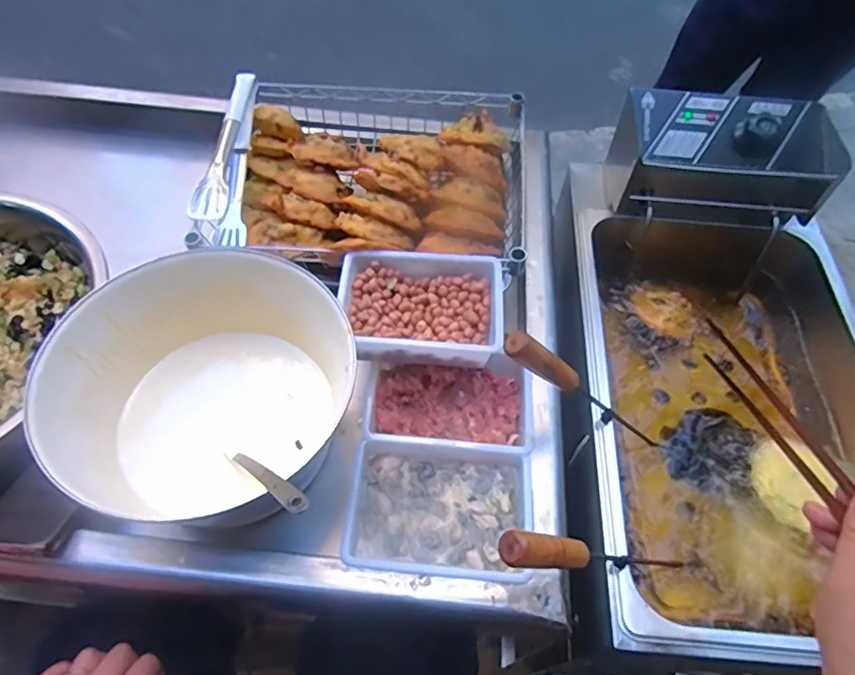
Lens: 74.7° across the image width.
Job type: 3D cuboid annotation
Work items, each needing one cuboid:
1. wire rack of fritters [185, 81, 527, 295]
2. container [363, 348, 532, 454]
[{"bbox_3d":[-0.067,-0.208,0.731,0.387,0.069,0.318,10,56,3],"label":"wire rack of fritters"},{"bbox_3d":[0.022,0.066,0.599,0.167,0.047,0.112,5,56,0],"label":"container"}]

